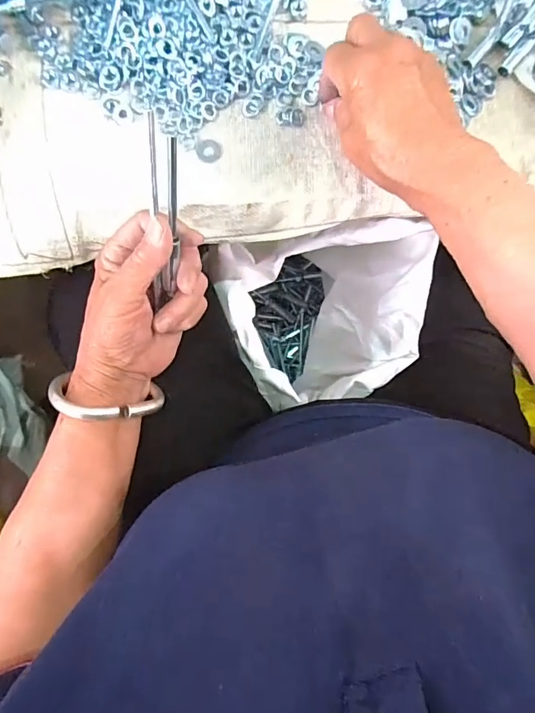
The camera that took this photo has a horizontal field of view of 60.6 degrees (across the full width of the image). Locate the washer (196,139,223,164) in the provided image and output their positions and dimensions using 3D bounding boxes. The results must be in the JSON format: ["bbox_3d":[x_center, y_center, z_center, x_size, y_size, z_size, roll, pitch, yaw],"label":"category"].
[{"bbox_3d":[-0.046,-0.161,0.359,0.020,0.004,0.019,0,88,-3],"label":"washer"}]

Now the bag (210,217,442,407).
[{"bbox_3d":[0.067,-0.043,0.640,0.222,0.318,0.192,-17,89,-4],"label":"bag"}]

